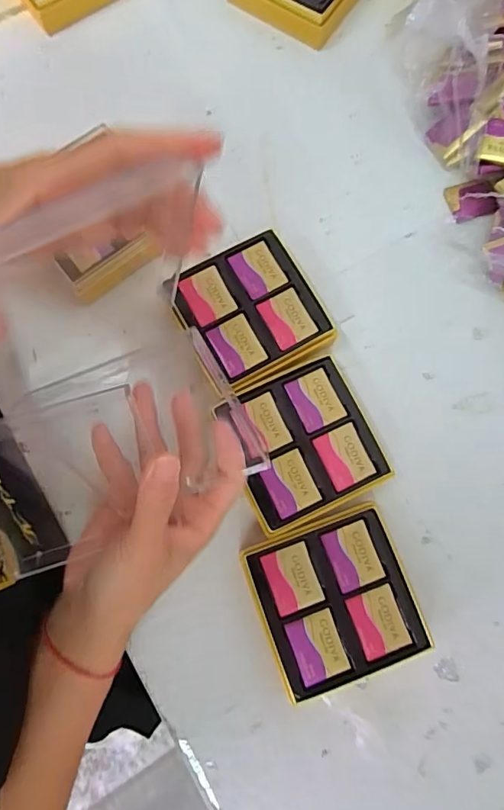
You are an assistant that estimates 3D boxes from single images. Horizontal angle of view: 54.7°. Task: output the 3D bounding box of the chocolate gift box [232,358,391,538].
[{"bbox_3d":[0.034,0.028,0.347,0.093,0.033,0.095,-24,79,-4],"label":"chocolate gift box"}]

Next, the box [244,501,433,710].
[{"bbox_3d":[0.053,0.127,0.324,0.095,0.031,0.095,-20,78,-3],"label":"box"}]

